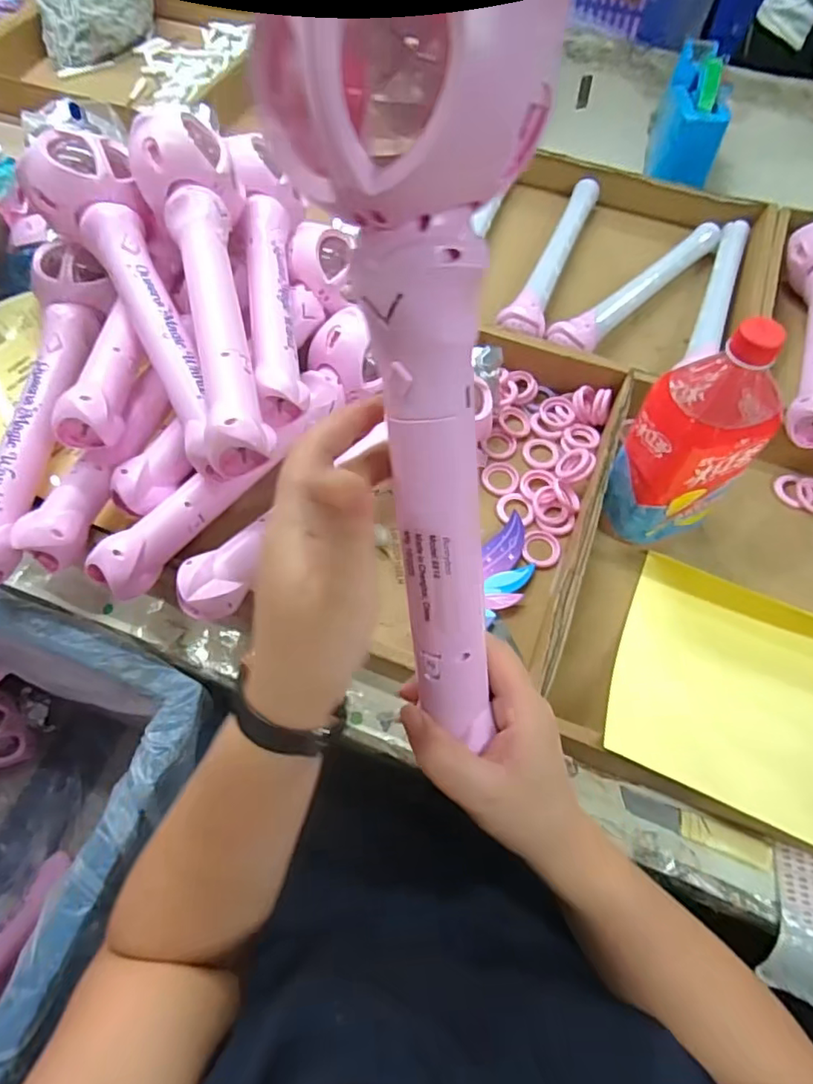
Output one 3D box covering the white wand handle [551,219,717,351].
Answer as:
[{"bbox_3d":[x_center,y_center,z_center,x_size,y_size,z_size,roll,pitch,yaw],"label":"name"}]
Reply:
[{"bbox_3d":[0.272,-0.297,0.688,0.046,0.043,0.302,42,69,18],"label":"white wand handle"}]

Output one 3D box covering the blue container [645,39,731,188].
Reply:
[{"bbox_3d":[0.392,-0.593,0.810,0.075,0.113,0.196,11,63,5],"label":"blue container"}]

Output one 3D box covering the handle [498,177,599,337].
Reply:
[{"bbox_3d":[0.182,-0.346,0.710,0.047,0.041,0.313,22,65,10],"label":"handle"}]

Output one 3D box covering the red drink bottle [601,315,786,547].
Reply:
[{"bbox_3d":[0.236,-0.084,0.477,0.090,0.215,0.101,41,69,18],"label":"red drink bottle"}]

